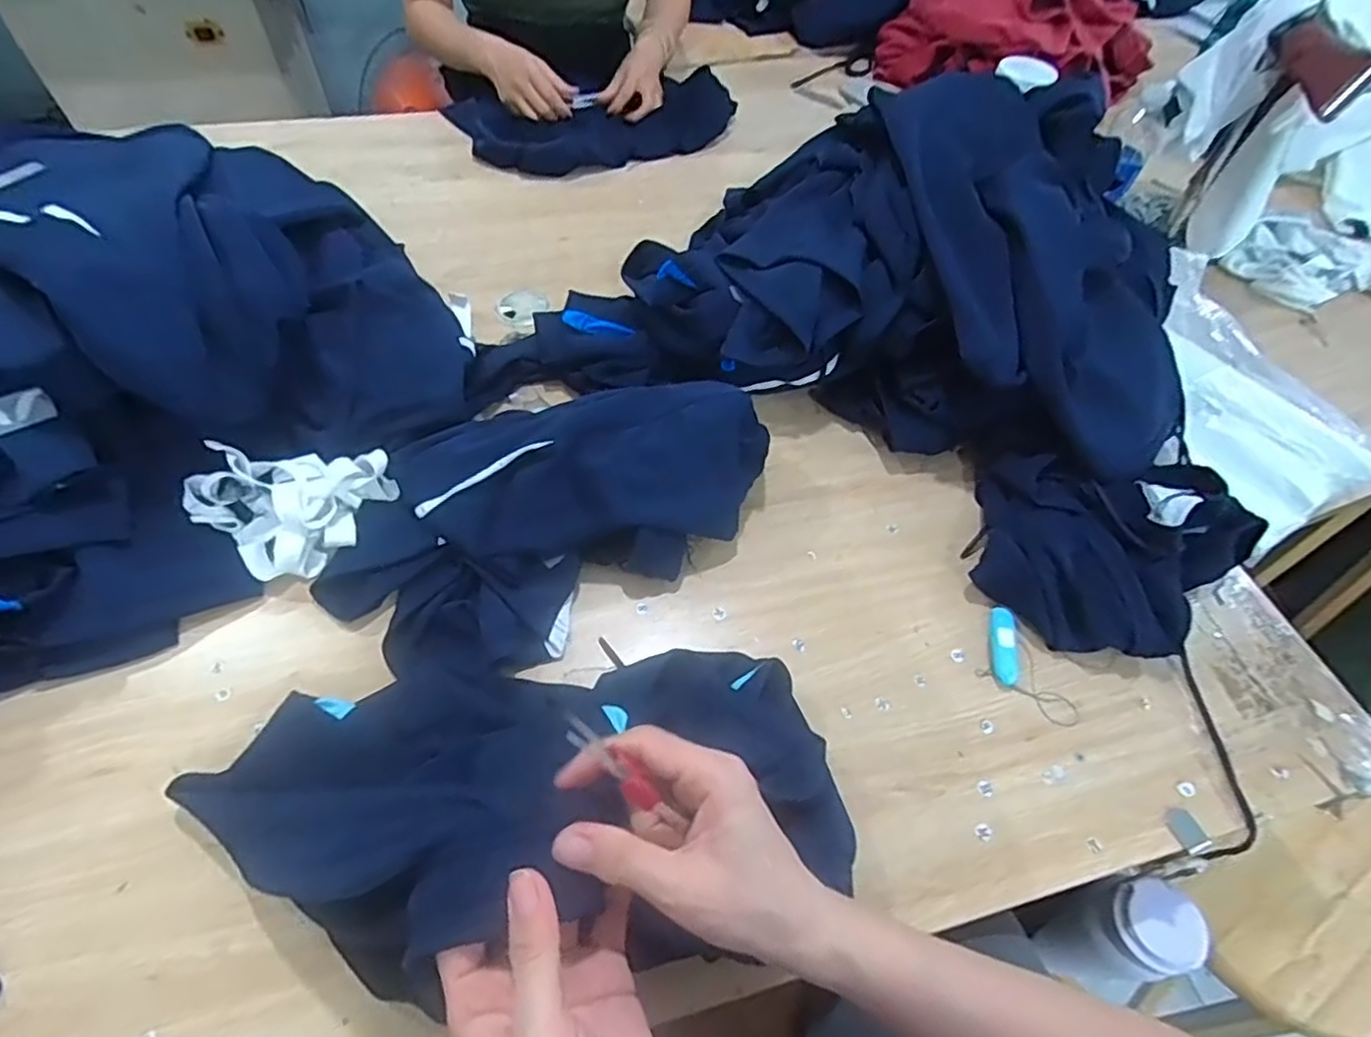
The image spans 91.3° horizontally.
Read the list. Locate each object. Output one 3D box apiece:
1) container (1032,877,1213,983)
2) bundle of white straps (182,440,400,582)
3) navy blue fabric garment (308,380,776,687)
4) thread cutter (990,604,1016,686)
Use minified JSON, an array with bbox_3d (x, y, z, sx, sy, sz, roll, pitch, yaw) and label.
[{"bbox_3d":[0.373,0.360,0.582,0.077,0.137,0.068,-5,56,-7],"label":"container"},{"bbox_3d":[-0.339,-0.023,0.580,0.117,0.056,0.136,27,58,14],"label":"bundle of white straps"},{"bbox_3d":[-0.121,-0.024,0.583,0.367,0.092,0.226,-29,62,-21],"label":"navy blue fabric garment"},{"bbox_3d":[0.269,0.106,0.564,0.019,0.011,0.066,13,56,5],"label":"thread cutter"}]

